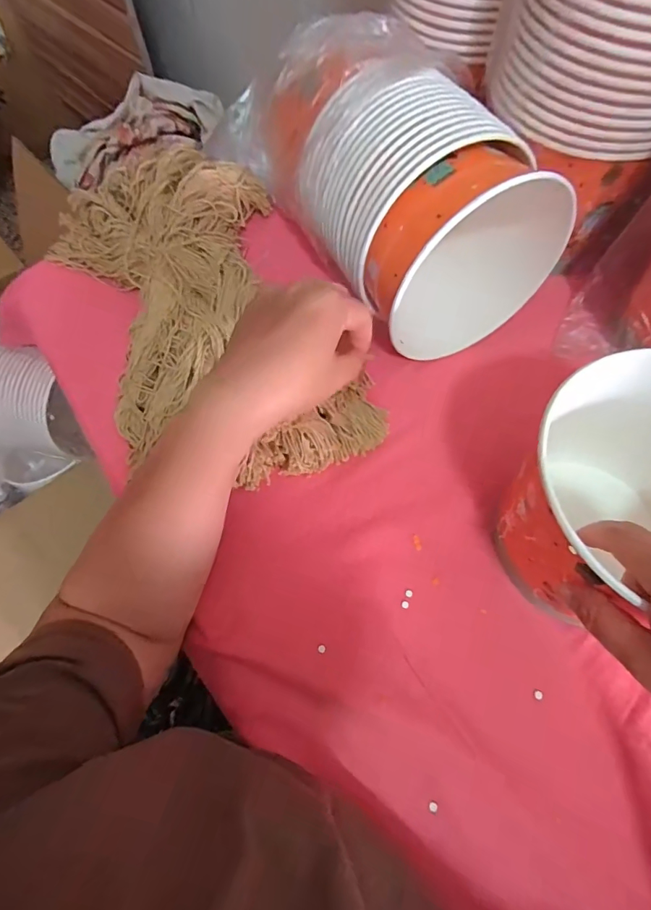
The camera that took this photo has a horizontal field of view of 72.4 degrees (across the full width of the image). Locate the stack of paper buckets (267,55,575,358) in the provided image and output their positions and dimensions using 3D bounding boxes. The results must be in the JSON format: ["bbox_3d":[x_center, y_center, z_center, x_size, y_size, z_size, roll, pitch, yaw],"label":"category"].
[{"bbox_3d":[0.067,-0.243,0.404,0.162,0.157,0.263,-24,68,-10],"label":"stack of paper buckets"}]

